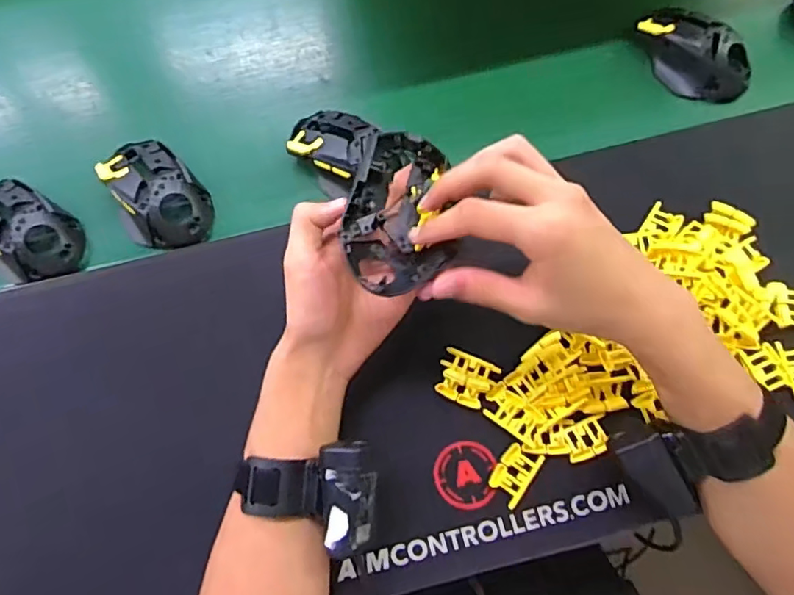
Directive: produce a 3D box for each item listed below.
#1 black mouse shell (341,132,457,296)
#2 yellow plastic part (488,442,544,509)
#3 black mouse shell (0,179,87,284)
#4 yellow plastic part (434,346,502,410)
[{"bbox_3d":[0.001,-0.053,0.379,0.067,0.043,0.105,-2,70,1],"label":"black mouse shell"},{"bbox_3d":[0.086,0.129,0.415,0.026,0.009,0.041,33,74,13],"label":"yellow plastic part"},{"bbox_3d":[-0.326,-0.057,0.485,0.108,0.032,0.070,32,74,12],"label":"black mouse shell"},{"bbox_3d":[0.053,0.062,0.434,0.042,0.010,0.038,21,72,9],"label":"yellow plastic part"}]

